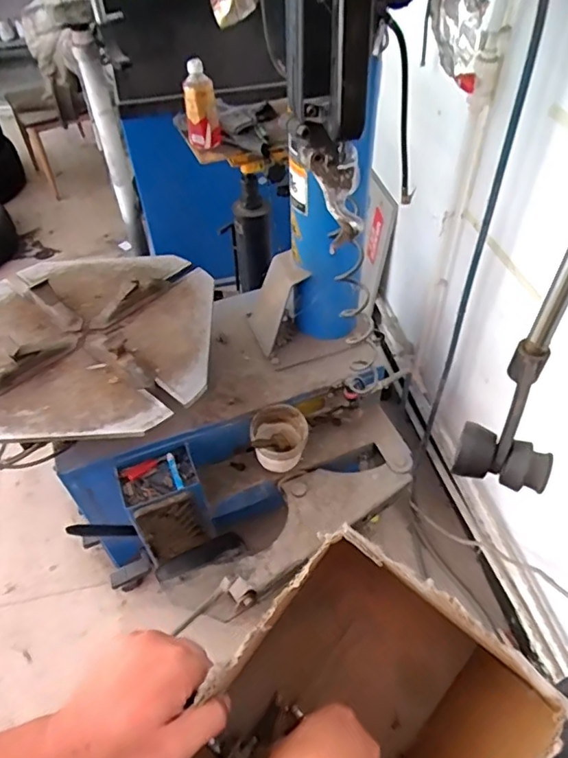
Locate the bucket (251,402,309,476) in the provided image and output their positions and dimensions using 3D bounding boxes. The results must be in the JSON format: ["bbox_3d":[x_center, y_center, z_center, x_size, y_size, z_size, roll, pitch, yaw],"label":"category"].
[{"bbox_3d":[-0.010,0.131,1.198,0.120,0.104,0.114,-1,49,1],"label":"bucket"}]

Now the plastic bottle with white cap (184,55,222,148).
[{"bbox_3d":[-0.188,-0.610,1.228,0.075,0.176,0.071,-6,49,-3],"label":"plastic bottle with white cap"}]

